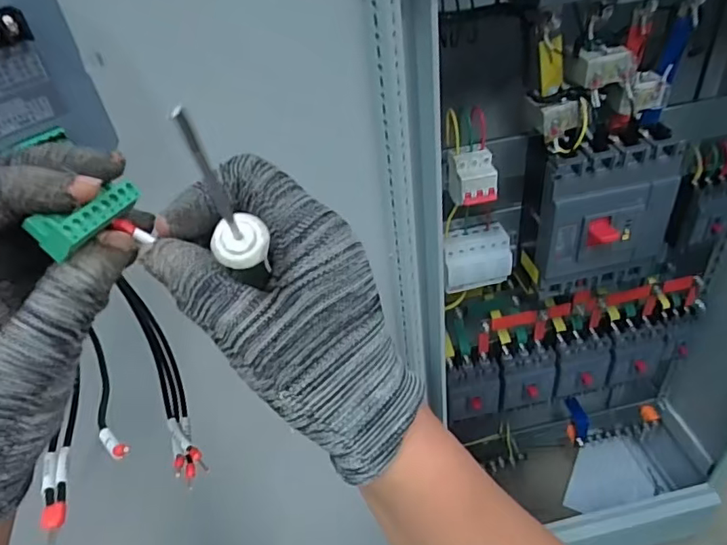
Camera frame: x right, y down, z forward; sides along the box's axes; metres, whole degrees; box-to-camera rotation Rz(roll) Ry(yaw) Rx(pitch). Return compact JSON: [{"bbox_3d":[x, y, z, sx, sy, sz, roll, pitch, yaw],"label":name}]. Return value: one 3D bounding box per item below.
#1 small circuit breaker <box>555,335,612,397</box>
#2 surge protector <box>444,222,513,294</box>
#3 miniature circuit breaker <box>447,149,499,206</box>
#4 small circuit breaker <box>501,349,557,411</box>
[{"bbox_3d":[0.444,0.193,1.093,0.115,0.123,0.058,-7,39,1],"label":"small circuit breaker"},{"bbox_3d":[0.186,-0.020,0.894,0.111,0.088,0.062,-15,39,-9],"label":"surge protector"},{"bbox_3d":[0.161,-0.142,0.790,0.059,0.064,0.061,-9,39,-1],"label":"miniature circuit breaker"},{"bbox_3d":[0.330,0.218,1.078,0.109,0.111,0.064,-2,39,7],"label":"small circuit breaker"}]

